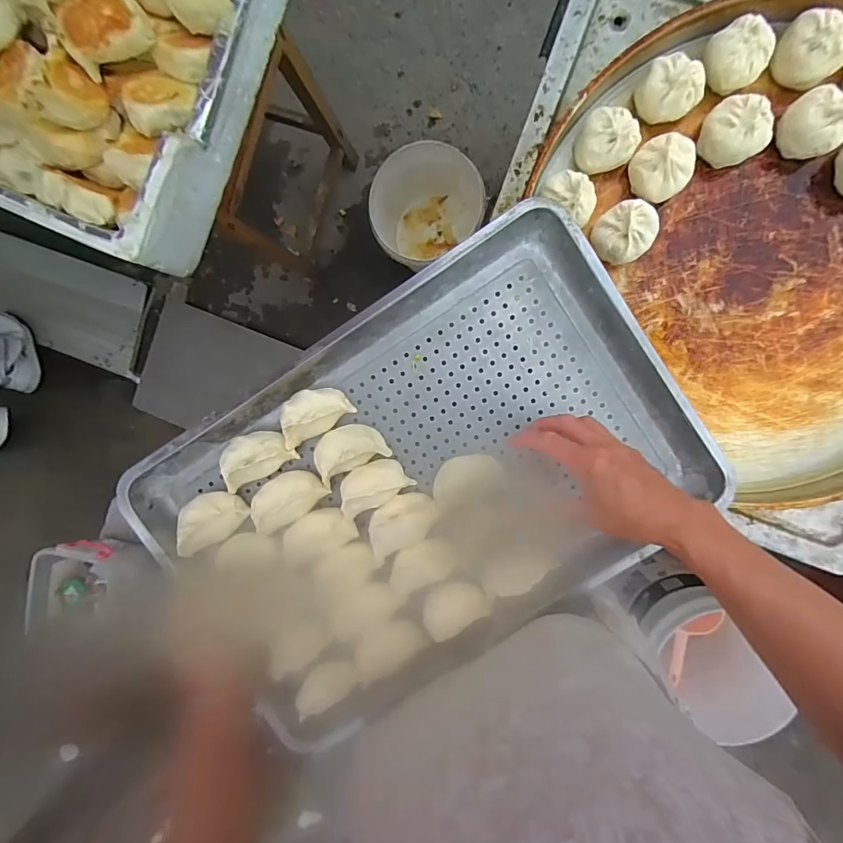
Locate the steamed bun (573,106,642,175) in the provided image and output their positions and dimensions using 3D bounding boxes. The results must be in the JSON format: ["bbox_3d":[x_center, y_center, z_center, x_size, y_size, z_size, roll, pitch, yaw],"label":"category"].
[{"bbox_3d":[0.213,-0.320,0.513,0.059,0.062,0.060,-6,93,6],"label":"steamed bun"}]

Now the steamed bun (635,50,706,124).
[{"bbox_3d":[0.277,-0.369,0.491,0.062,0.040,0.051,27,96,3],"label":"steamed bun"}]

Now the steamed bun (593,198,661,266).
[{"bbox_3d":[0.236,-0.220,0.518,0.061,0.054,0.063,0,94,5],"label":"steamed bun"}]

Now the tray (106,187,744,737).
[{"bbox_3d":[-0.004,0.076,0.508,0.579,0.074,0.391,-33,90,7],"label":"tray"}]

